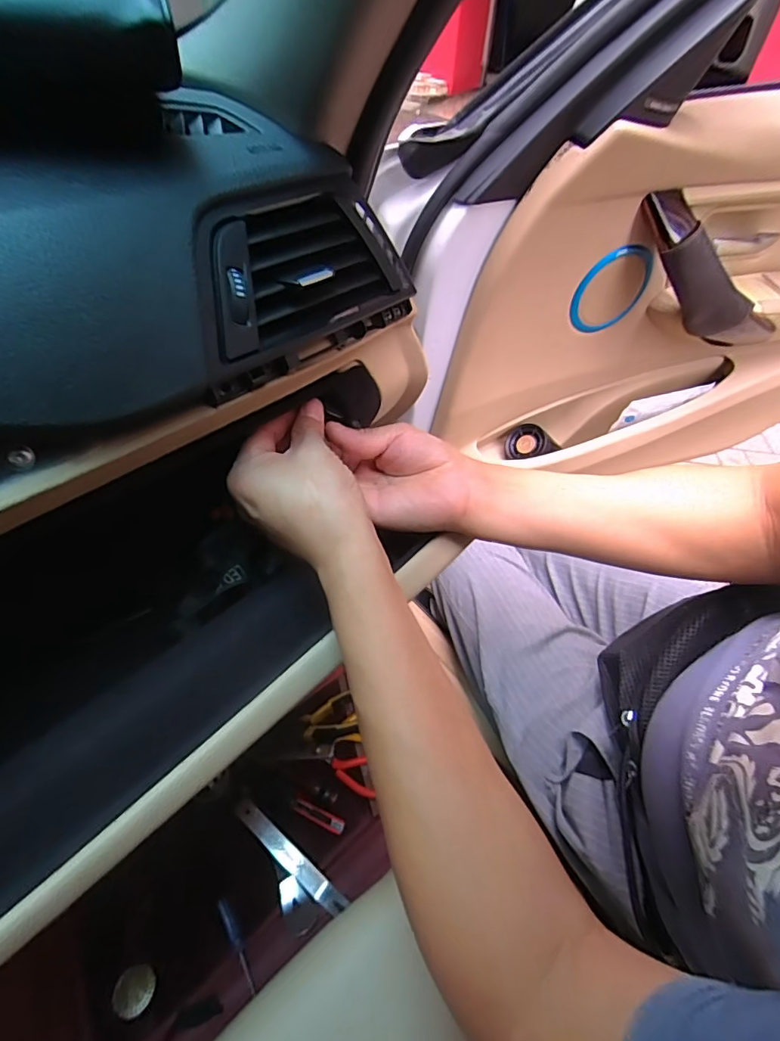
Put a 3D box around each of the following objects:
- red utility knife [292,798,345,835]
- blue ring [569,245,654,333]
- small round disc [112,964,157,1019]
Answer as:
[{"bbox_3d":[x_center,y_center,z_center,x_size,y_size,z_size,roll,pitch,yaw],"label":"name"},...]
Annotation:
[{"bbox_3d":[-0.087,0.357,0.592,0.066,0.005,0.016,19,50,12],"label":"red utility knife"},{"bbox_3d":[0.286,-0.294,0.629,0.115,0.109,0.011,-15,51,-17],"label":"blue ring"},{"bbox_3d":[-0.255,0.466,0.485,0.036,0.004,0.038,2,48,-2],"label":"small round disc"}]

